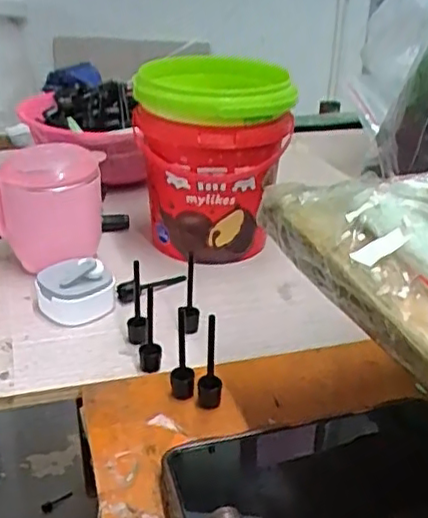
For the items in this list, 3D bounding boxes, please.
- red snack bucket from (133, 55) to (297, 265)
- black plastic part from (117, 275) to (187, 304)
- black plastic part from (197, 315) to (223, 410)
[{"bbox_3d":[-0.002,-0.085,0.565,0.118,0.152,0.112,-16,33,-30],"label":"red snack bucket"},{"bbox_3d":[-0.049,0.021,0.524,0.059,0.015,0.015,-17,34,-32],"label":"black plastic part"},{"bbox_3d":[-0.001,0.064,0.390,0.015,0.064,0.011,4,28,5],"label":"black plastic part"}]

